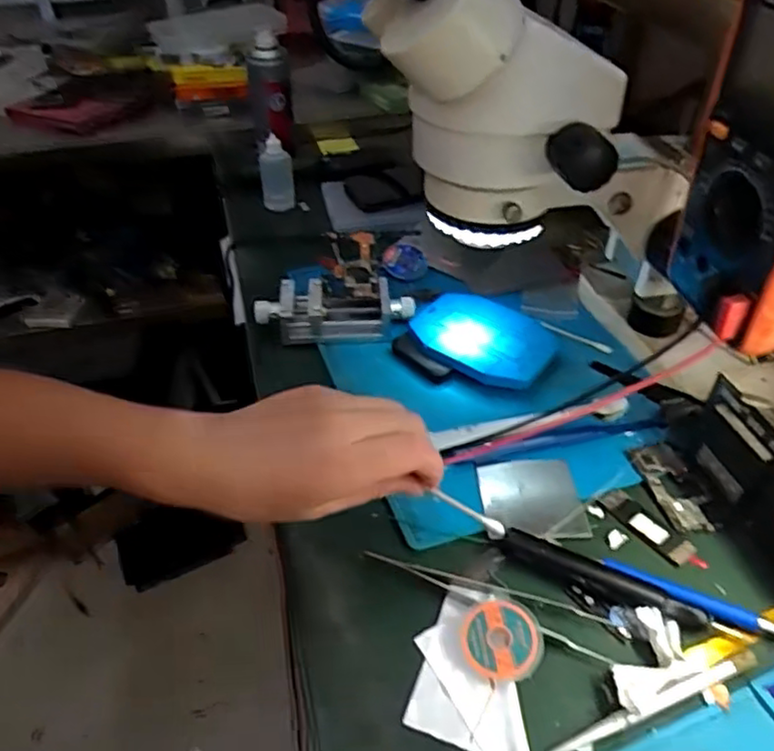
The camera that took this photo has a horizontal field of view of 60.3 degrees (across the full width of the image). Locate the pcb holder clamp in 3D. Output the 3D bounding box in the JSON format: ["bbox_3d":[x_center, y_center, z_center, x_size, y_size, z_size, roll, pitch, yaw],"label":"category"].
[{"bbox_3d":[-0.046,-0.058,0.596,0.137,0.030,0.052,-1,41,0],"label":"pcb holder clamp"}]

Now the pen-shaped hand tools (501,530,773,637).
[{"bbox_3d":[0.165,0.131,0.404,0.191,0.017,0.023,15,44,18],"label":"pen-shaped hand tools"}]

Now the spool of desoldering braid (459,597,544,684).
[{"bbox_3d":[0.064,0.148,0.375,0.045,0.016,0.044,-1,41,1],"label":"spool of desoldering braid"}]

